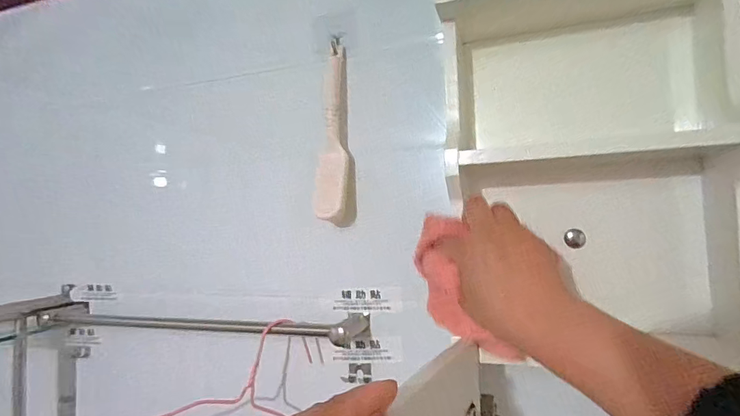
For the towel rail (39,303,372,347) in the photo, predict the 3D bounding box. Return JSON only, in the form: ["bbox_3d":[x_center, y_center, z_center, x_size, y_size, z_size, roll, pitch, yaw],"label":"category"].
[{"bbox_3d":[-0.245,0.155,0.570,0.503,0.031,0.062,-2,-3,19],"label":"towel rail"}]

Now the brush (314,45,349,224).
[{"bbox_3d":[-0.046,-0.090,0.511,0.039,0.205,0.049,-1,-3,-7],"label":"brush"}]

